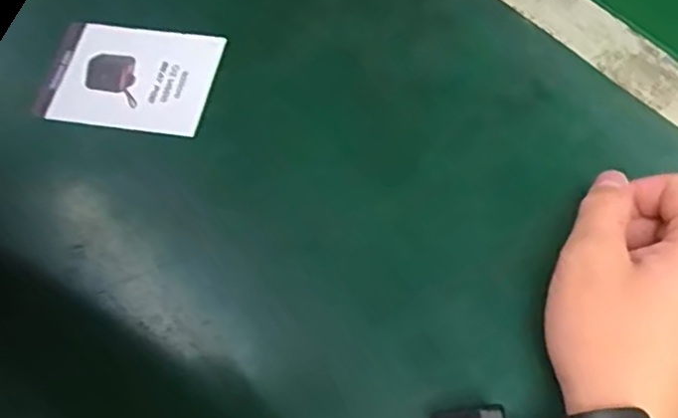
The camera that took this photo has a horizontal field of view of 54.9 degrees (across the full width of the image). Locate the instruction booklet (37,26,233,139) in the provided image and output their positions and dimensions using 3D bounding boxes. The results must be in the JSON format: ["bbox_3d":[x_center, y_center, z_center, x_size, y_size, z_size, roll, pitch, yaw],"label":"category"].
[{"bbox_3d":[-0.119,-0.076,0.375,0.096,0.008,0.066,8,64,9],"label":"instruction booklet"}]

